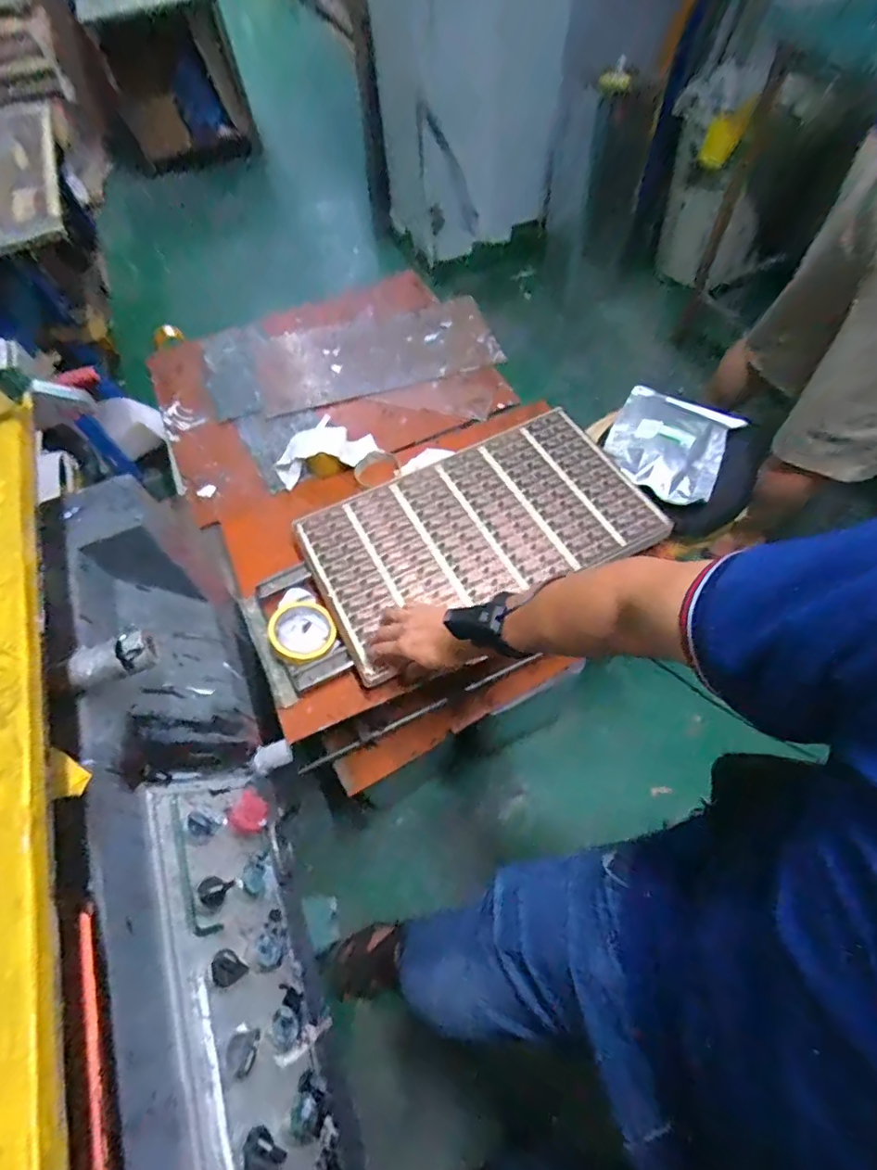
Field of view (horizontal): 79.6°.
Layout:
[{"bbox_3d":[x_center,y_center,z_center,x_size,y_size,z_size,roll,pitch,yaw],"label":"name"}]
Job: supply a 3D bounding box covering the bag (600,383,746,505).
[{"bbox_3d":[0.412,-0.254,0.956,0.201,0.046,0.251,24,64,16],"label":"bag"}]

